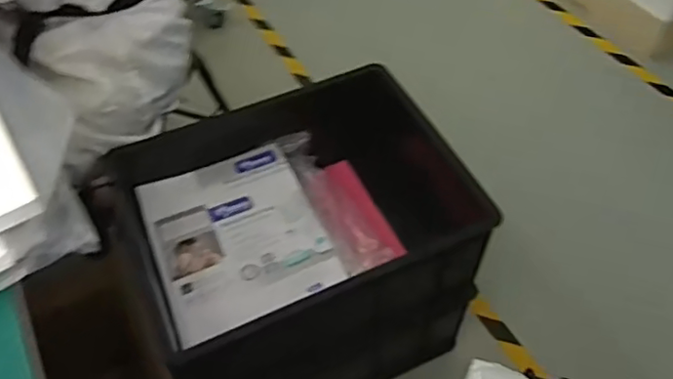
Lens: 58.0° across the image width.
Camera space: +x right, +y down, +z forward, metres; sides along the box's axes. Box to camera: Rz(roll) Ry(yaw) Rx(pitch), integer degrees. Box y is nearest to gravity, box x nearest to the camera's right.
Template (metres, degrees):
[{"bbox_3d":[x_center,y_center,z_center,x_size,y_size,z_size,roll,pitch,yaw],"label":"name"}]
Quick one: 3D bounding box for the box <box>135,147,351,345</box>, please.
[{"bbox_3d":[-0.170,0.070,1.033,0.272,0.037,0.329,-19,54,-13],"label":"box"}]

